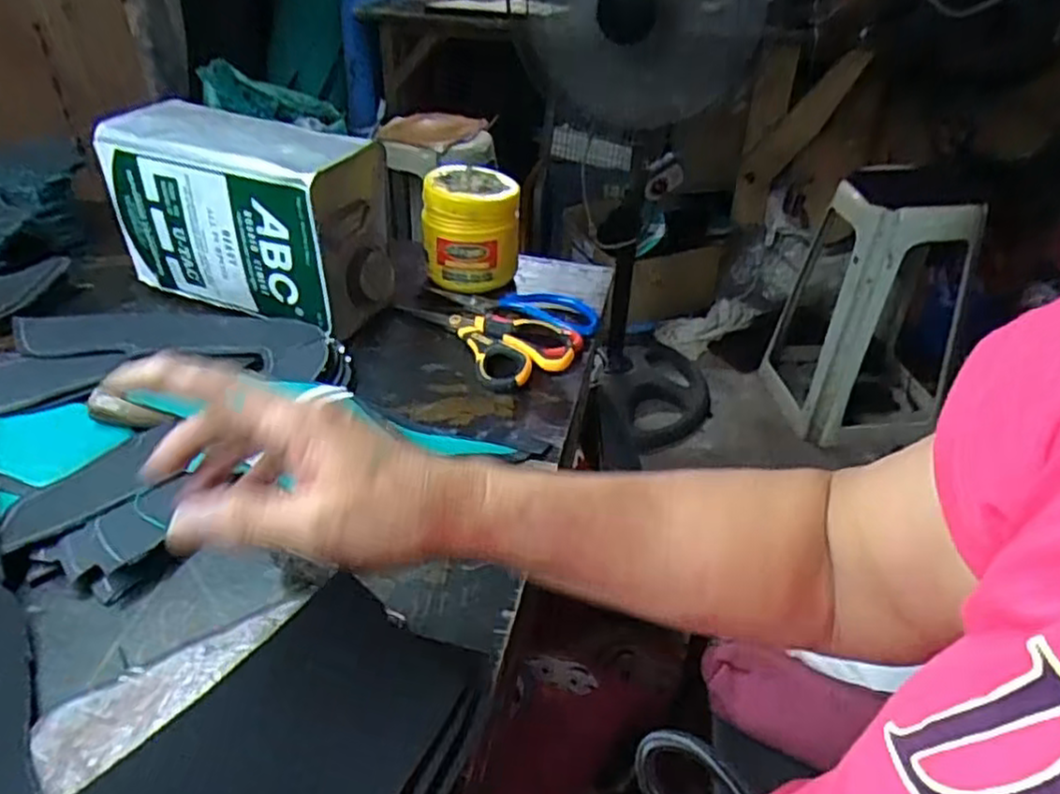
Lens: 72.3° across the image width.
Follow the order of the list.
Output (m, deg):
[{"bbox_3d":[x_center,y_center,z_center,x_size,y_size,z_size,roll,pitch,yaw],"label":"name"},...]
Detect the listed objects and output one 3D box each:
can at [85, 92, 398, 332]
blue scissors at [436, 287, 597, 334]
[{"bbox_3d":[-0.253,-0.177,0.668,0.238,0.142,0.122,18,39,20],"label":"can"},{"bbox_3d":[-0.009,-0.094,0.709,0.167,0.008,0.065,16,39,18],"label":"blue scissors"}]

